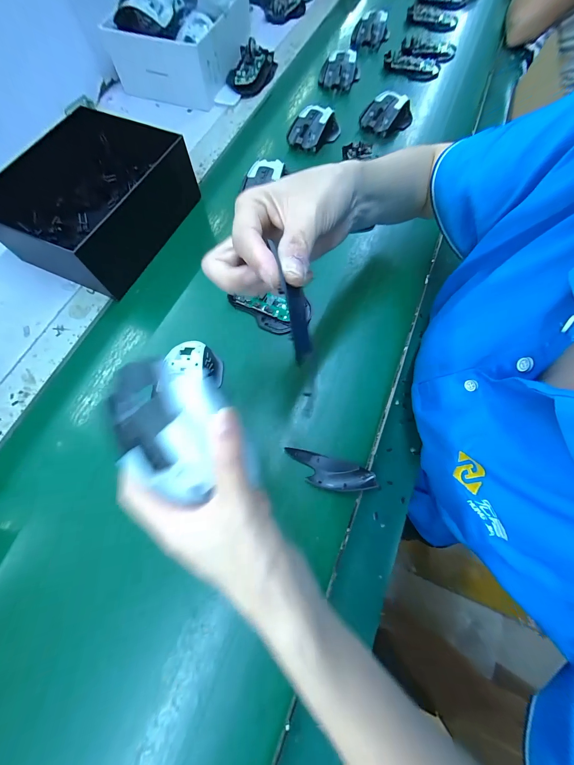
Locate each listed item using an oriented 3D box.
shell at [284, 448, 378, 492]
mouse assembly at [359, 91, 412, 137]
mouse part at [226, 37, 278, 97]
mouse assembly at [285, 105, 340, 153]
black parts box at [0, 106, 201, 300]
[{"bbox_3d":[0.046,0.099,0.306,0.099,0.015,0.034,14,70,5],"label":"shell"},{"bbox_3d":[0.182,-0.494,0.511,0.095,0.039,0.066,-38,75,-13],"label":"mouse assembly"},{"bbox_3d":[-0.072,-0.632,0.559,0.074,0.048,0.146,22,71,7],"label":"mouse part"},{"bbox_3d":[0.052,-0.451,0.495,0.103,0.041,0.060,-34,74,-12],"label":"mouse assembly"},{"bbox_3d":[-0.270,-0.264,0.402,0.187,0.084,0.223,24,72,8],"label":"black parts box"}]

